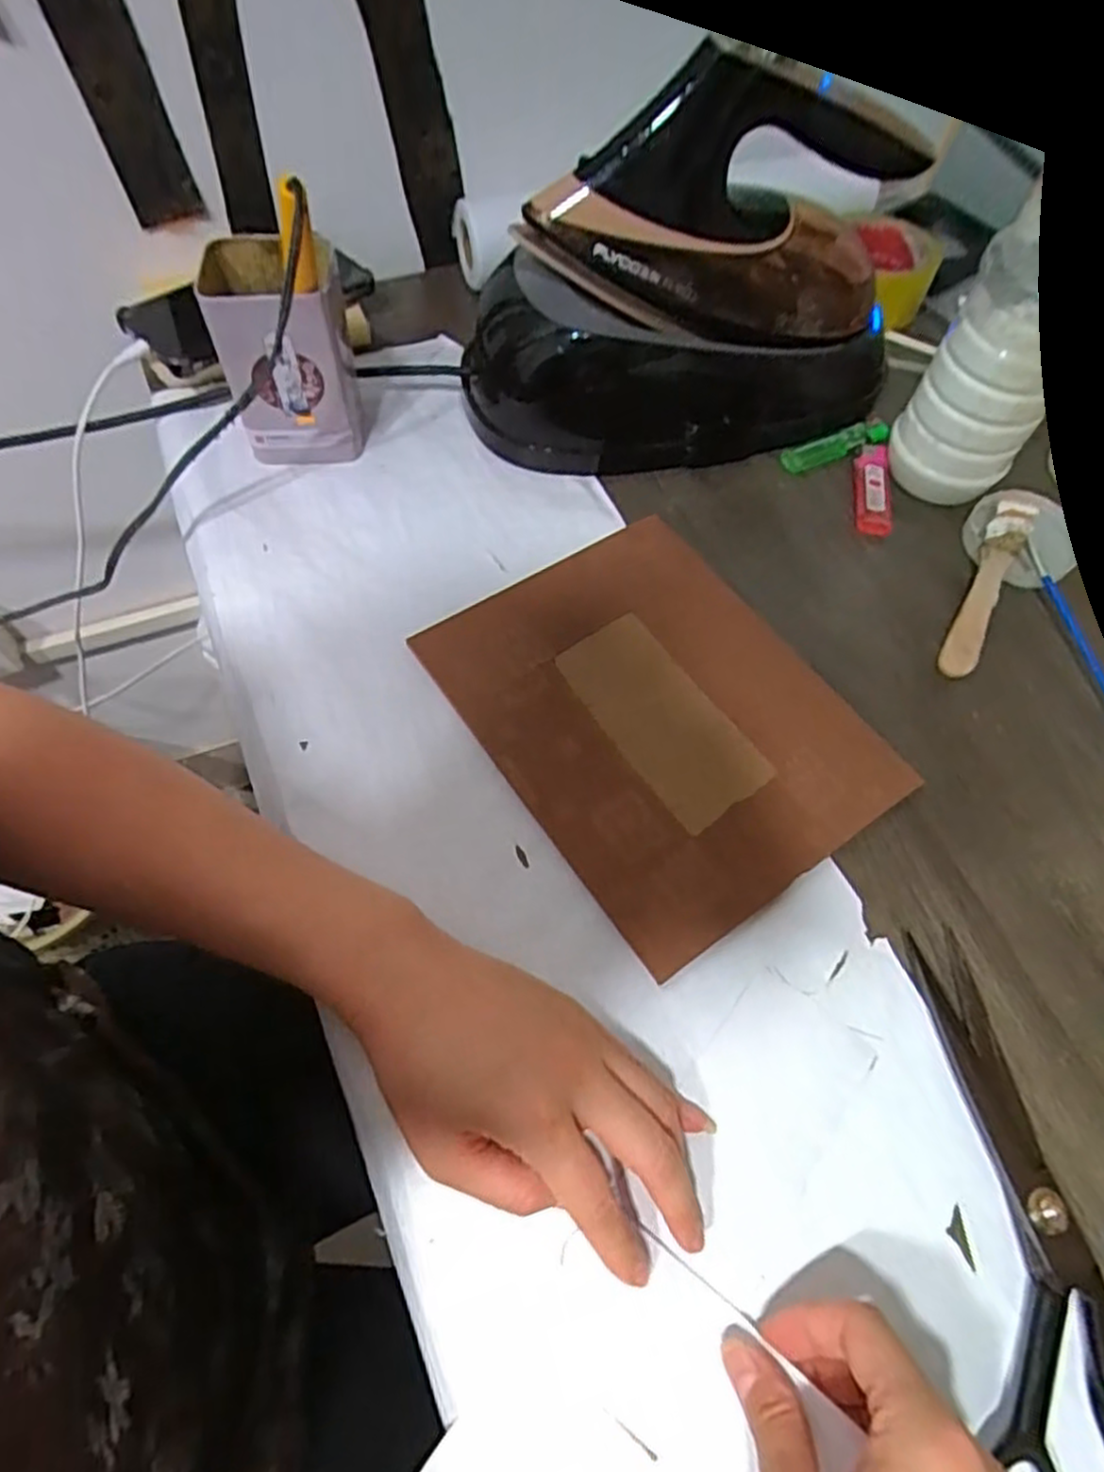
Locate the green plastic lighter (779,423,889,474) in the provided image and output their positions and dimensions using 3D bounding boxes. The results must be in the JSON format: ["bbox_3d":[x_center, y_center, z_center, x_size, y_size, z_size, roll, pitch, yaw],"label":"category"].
[{"bbox_3d":[0.200,-0.203,0.530,0.081,0.014,0.020,-22,65,-15],"label":"green plastic lighter"}]

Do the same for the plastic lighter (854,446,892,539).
[{"bbox_3d":[0.219,-0.172,0.515,0.025,0.014,0.077,7,61,0],"label":"plastic lighter"}]

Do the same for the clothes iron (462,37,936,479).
[{"bbox_3d":[0.095,-0.287,0.471,0.288,0.186,0.126,-13,63,-11],"label":"clothes iron"}]

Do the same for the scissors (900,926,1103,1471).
[{"bbox_3d":[0.192,0.209,0.305,0.079,0.014,0.243,-7,62,-8],"label":"scissors"}]

